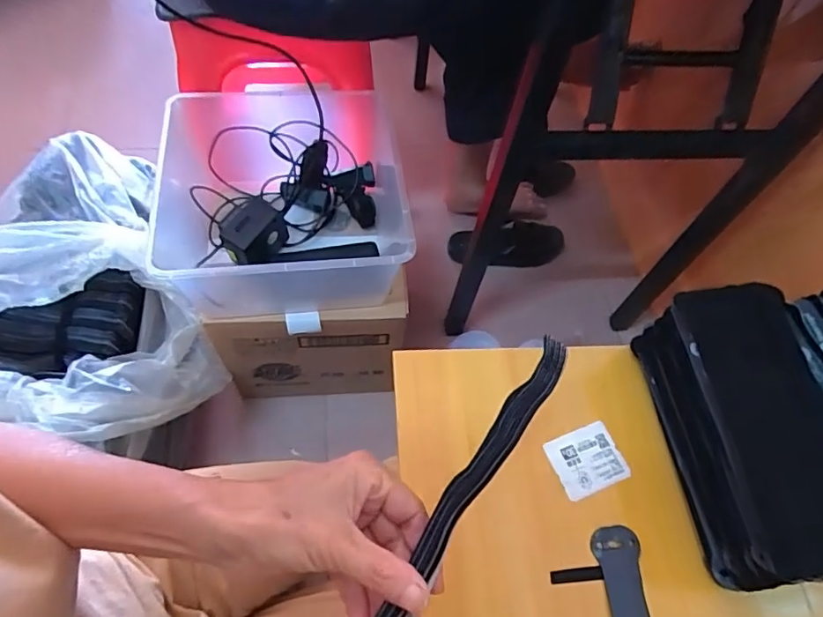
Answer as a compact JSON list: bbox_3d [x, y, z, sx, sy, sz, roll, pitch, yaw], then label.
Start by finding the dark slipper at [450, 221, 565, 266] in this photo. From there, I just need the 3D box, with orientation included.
[{"bbox_3d":[0.208,-0.143,1.136,0.255,0.064,0.092,2,60,-3],"label":"dark slipper"}]

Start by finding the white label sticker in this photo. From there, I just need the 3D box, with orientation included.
[{"bbox_3d":[0.144,0.124,0.422,0.056,0.006,0.049,-17,63,-14],"label":"white label sticker"}]

